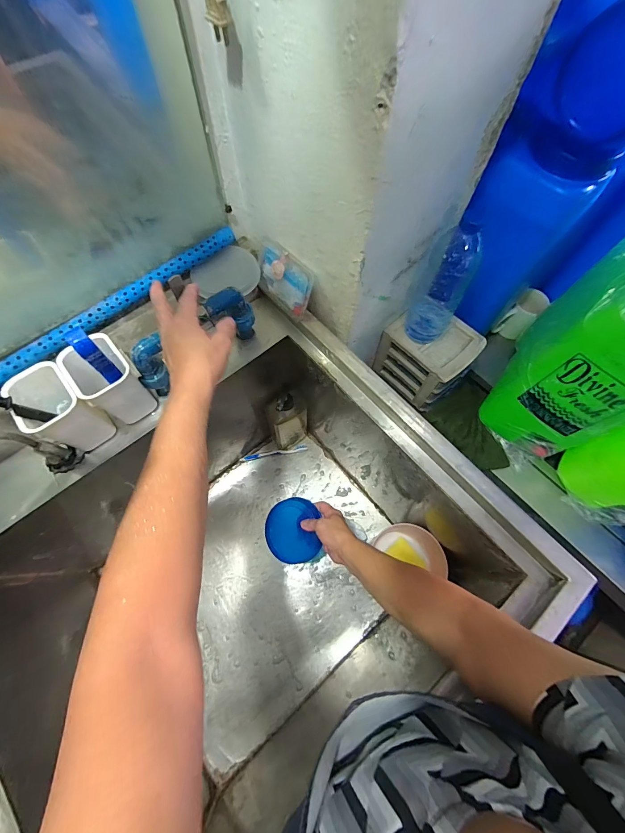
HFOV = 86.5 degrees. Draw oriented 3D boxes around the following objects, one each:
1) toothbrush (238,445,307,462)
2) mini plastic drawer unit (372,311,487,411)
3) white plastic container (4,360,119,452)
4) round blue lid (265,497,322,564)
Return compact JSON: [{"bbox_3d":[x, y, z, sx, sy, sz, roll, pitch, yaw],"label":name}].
[{"bbox_3d":[-0.103,0.101,0.891,0.177,0.011,0.016,-12,68,-6],"label":"toothbrush"},{"bbox_3d":[0.247,-0.131,0.729,0.133,0.153,0.160,-40,74,-15],"label":"mini plastic drawer unit"},{"bbox_3d":[-0.341,-0.006,0.464,0.073,0.122,0.088,-39,73,-15],"label":"white plastic container"},{"bbox_3d":[-0.041,0.222,0.650,0.108,0.012,0.118,-4,77,19],"label":"round blue lid"}]

